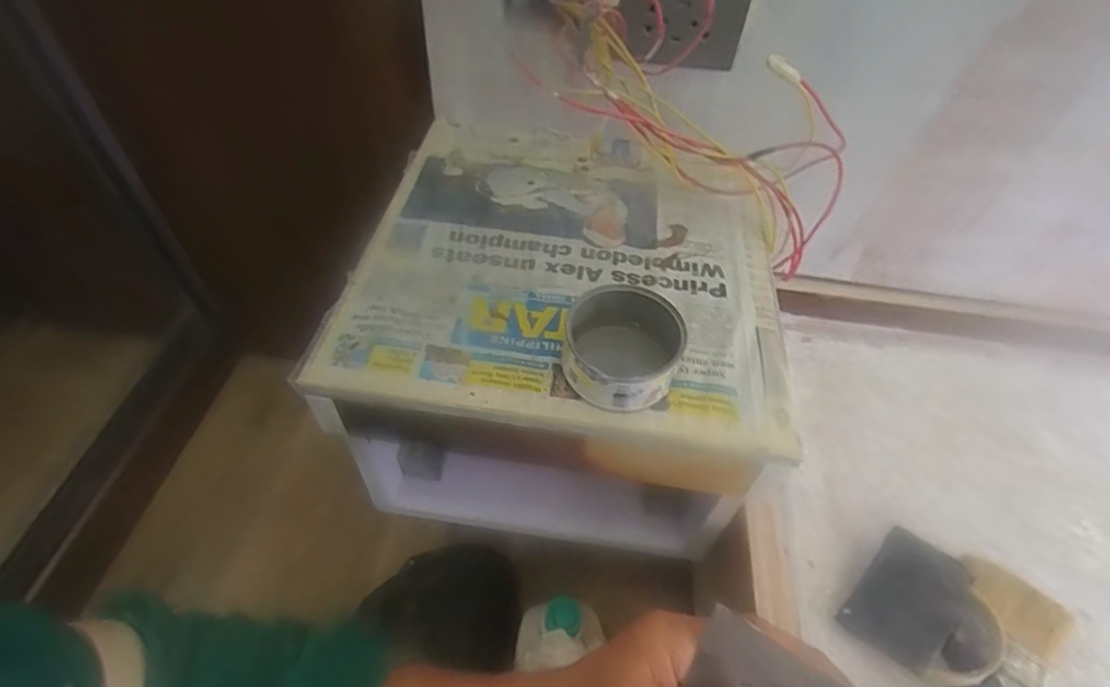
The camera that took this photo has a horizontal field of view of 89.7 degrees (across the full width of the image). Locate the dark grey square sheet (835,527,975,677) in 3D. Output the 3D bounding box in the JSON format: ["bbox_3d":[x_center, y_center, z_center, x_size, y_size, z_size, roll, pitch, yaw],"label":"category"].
[{"bbox_3d":[0.304,0.219,0.478,0.102,0.008,0.071,-45,49,-15],"label":"dark grey square sheet"}]

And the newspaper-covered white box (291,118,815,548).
[{"bbox_3d":[0.013,0.002,0.572,0.344,0.291,0.342,7,49,5],"label":"newspaper-covered white box"}]

